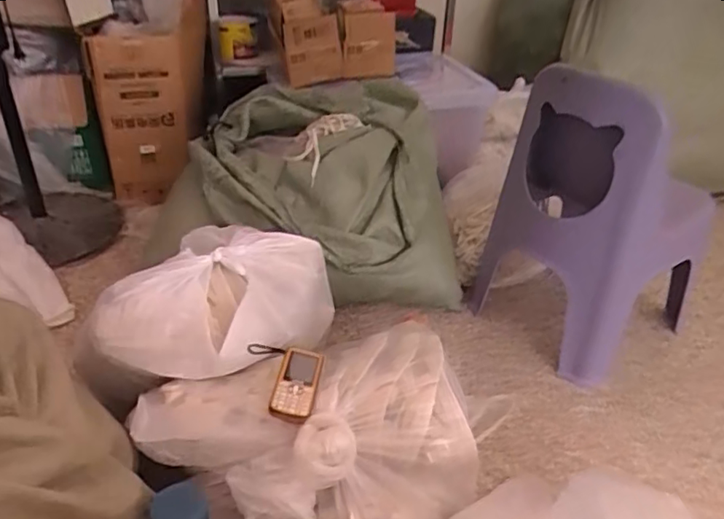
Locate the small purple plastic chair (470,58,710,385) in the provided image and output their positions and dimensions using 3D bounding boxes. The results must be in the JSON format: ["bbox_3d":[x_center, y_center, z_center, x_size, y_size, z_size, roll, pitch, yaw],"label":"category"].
[{"bbox_3d":[0.478,-0.093,1.152,0.335,0.552,0.328,-22,41,-32],"label":"small purple plastic chair"}]

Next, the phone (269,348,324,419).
[{"bbox_3d":[-0.087,0.163,0.775,0.055,0.015,0.112,15,38,-2],"label":"phone"}]

